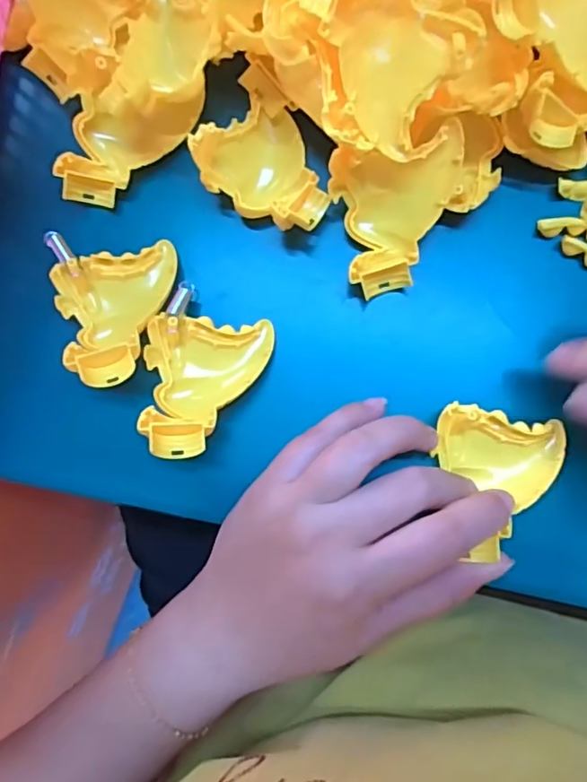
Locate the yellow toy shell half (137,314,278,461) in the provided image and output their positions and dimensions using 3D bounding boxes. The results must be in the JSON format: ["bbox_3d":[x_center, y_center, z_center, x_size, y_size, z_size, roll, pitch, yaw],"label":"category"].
[{"bbox_3d":[-0.041,-0.003,0.259,0.055,0.032,0.063,3,87,4],"label":"yellow toy shell half"}]

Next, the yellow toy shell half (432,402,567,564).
[{"bbox_3d":[0.090,0.039,0.253,0.055,0.027,0.059,10,88,4],"label":"yellow toy shell half"}]

